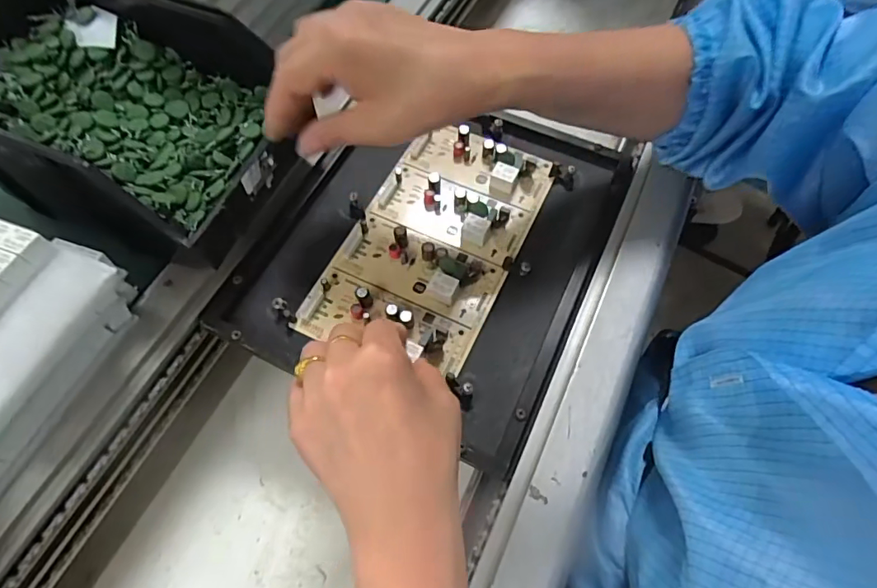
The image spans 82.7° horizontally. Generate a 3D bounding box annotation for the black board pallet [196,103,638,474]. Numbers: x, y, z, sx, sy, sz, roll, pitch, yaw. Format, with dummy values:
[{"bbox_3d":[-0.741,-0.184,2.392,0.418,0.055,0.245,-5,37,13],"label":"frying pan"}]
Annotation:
[{"bbox_3d":[-0.002,-0.043,0.382,0.235,0.026,0.268,23,66,11],"label":"black board pallet"}]

